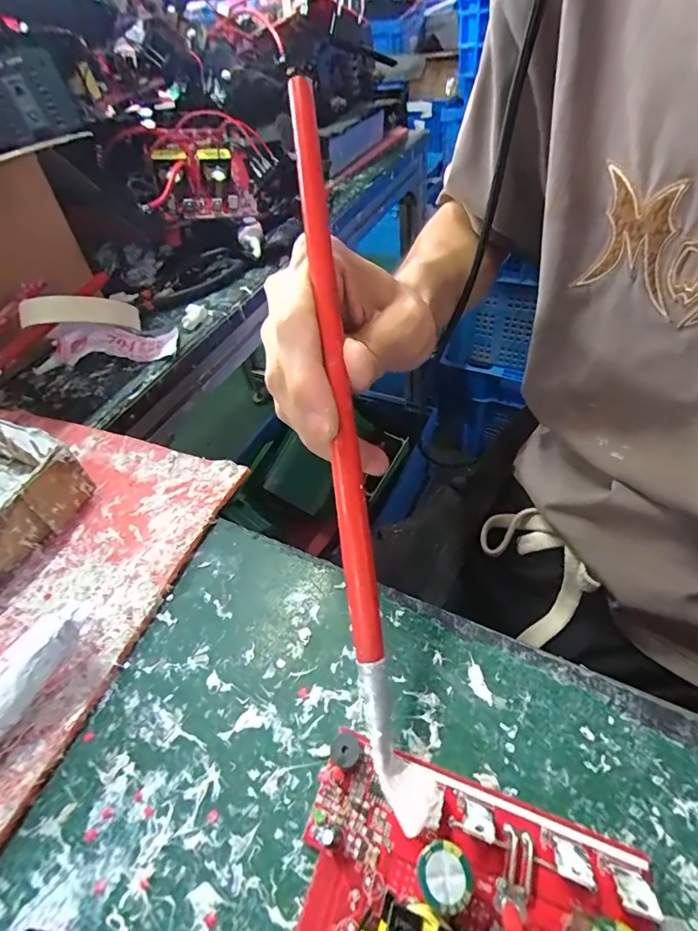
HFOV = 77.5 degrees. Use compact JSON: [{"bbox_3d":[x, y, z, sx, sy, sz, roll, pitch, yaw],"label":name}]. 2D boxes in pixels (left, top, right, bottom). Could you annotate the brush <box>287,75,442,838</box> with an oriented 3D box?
[{"bbox_3d":[0.001,-0.012,0.153,0.019,0.011,0.257,-8,87,-1],"label":"brush"}]

